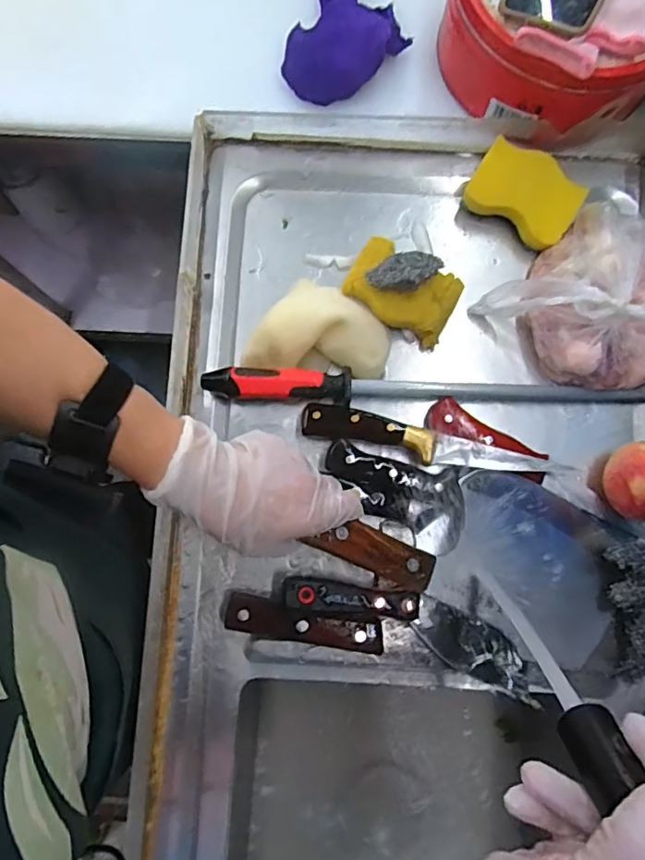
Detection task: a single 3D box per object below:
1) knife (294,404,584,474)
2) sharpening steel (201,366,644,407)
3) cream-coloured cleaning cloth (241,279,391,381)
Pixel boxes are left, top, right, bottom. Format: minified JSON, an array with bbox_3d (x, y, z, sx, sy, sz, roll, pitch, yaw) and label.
[{"bbox_3d":[0.098,0.013,0.494,0.235,0.015,0.031,14,80,3],"label":"knife"},{"bbox_3d":[0.103,-0.036,0.515,0.421,0.039,0.032,3,79,1],"label":"sharpening steel"},{"bbox_3d":[-0.001,-0.099,0.521,0.139,0.039,0.091,10,80,2],"label":"cream-coloured cleaning cloth"}]

